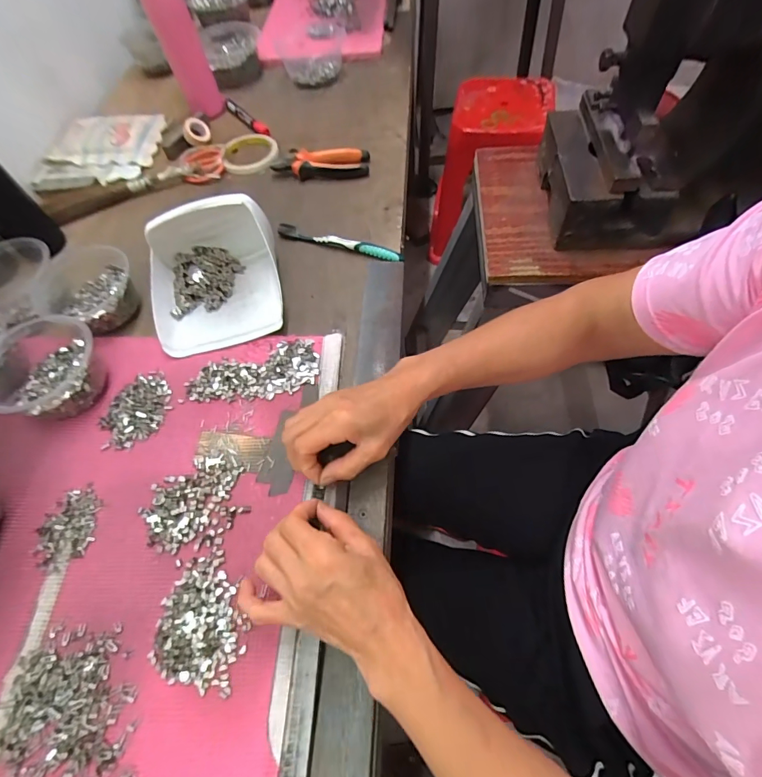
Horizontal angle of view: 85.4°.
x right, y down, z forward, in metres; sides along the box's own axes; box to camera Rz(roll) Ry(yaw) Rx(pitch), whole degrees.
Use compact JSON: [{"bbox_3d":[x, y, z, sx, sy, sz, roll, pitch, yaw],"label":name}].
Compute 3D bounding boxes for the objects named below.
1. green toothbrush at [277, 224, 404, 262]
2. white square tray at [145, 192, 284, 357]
[{"bbox_3d":[-0.056,-0.197,0.557,0.180,0.018,0.016,17,63,14],"label":"green toothbrush"},{"bbox_3d":[-0.205,-0.143,0.491,0.148,0.086,0.170,-14,60,-3],"label":"white square tray"}]

